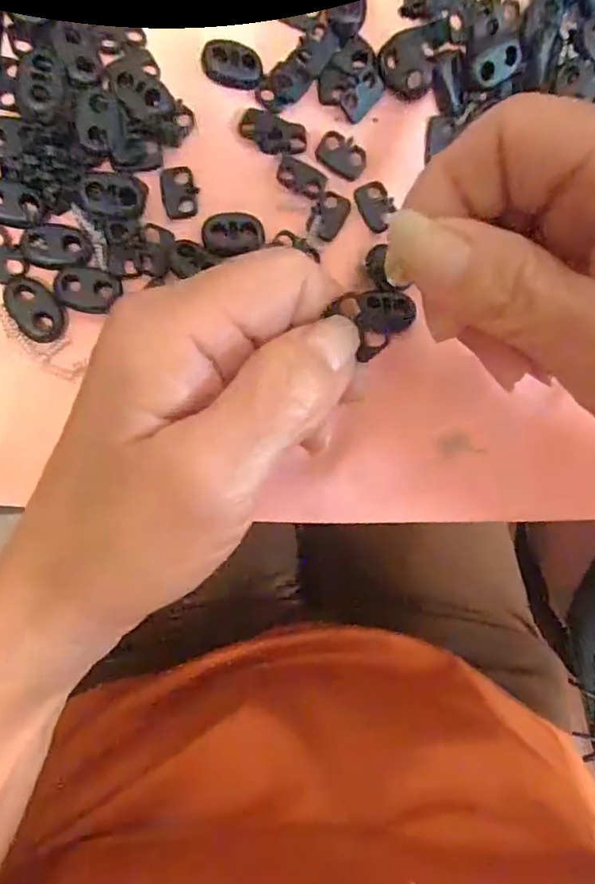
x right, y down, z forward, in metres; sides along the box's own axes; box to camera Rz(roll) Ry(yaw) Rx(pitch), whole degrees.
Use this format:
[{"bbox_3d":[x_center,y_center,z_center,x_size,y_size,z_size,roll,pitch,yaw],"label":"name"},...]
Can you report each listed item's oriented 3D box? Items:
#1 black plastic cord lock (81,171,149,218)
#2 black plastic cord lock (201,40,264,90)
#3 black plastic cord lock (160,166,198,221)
[{"bbox_3d":[-0.062,-0.083,0.192,0.020,0.004,0.015,-1,87,-9],"label":"black plastic cord lock"},{"bbox_3d":[-0.023,-0.135,0.203,0.021,0.007,0.013,8,85,-9],"label":"black plastic cord lock"},{"bbox_3d":[-0.041,-0.087,0.200,0.012,0.004,0.019,-9,88,-10],"label":"black plastic cord lock"}]

